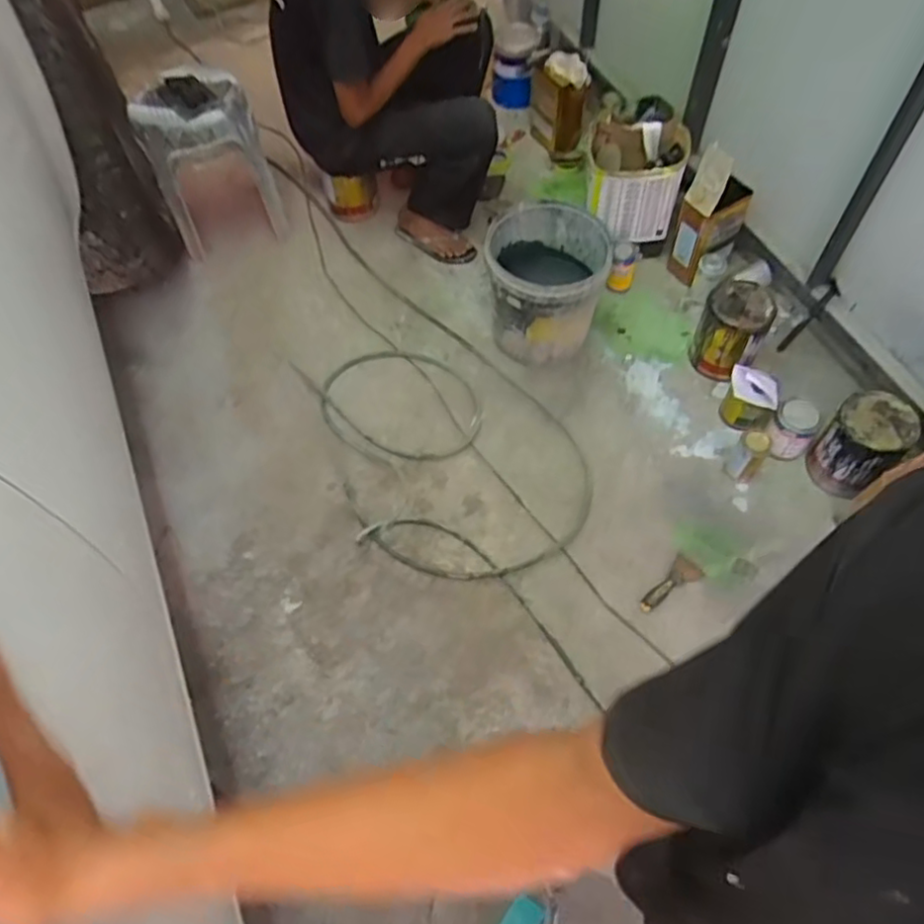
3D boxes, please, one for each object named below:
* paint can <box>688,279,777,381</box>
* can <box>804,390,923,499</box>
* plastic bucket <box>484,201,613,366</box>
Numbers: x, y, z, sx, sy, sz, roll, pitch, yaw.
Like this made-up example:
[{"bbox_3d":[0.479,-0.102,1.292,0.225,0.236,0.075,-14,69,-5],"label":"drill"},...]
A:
[{"bbox_3d":[0.692,-0.339,1.777,0.156,0.248,0.147,-1,60,2],"label":"paint can"},{"bbox_3d":[0.931,-0.052,1.597,0.186,0.197,0.157,-38,65,-18],"label":"can"},{"bbox_3d":[0.214,-0.447,1.827,0.316,0.317,0.298,8,60,8],"label":"plastic bucket"}]

